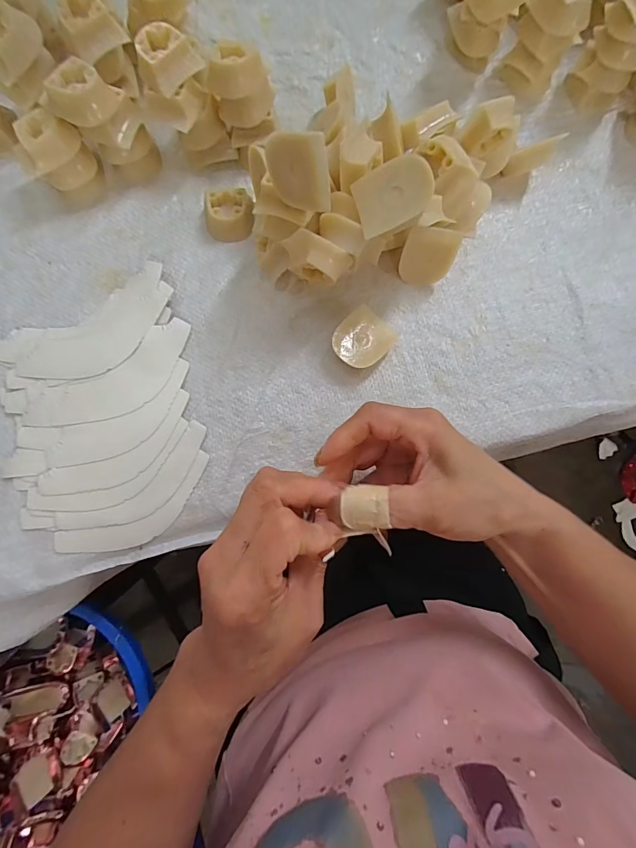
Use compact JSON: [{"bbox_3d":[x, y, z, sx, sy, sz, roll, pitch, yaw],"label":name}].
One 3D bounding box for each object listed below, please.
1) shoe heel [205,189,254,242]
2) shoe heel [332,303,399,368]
[{"bbox_3d":[-0.070,-0.165,0.311,0.038,0.016,0.037,-3,82,-2],"label":"shoe heel"},{"bbox_3d":[0.034,-0.063,0.298,0.039,0.020,0.045,41,83,4],"label":"shoe heel"}]

